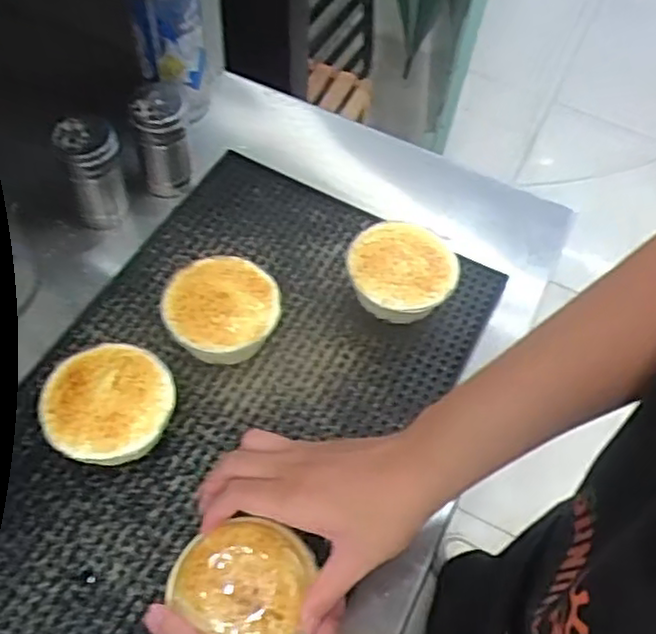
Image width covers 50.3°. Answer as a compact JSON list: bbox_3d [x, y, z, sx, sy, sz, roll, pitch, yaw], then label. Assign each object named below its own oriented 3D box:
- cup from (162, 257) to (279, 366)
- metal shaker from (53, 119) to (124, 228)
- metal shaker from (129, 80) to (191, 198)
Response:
[{"bbox_3d":[-0.083,0.002,0.558,0.086,0.054,0.086,2,59,-3],"label":"cup"},{"bbox_3d":[-0.202,-0.126,0.608,0.048,0.095,0.044,-25,63,-18],"label":"metal shaker"},{"bbox_3d":[-0.149,-0.161,0.632,0.047,0.089,0.049,-12,60,-11],"label":"metal shaker"}]

